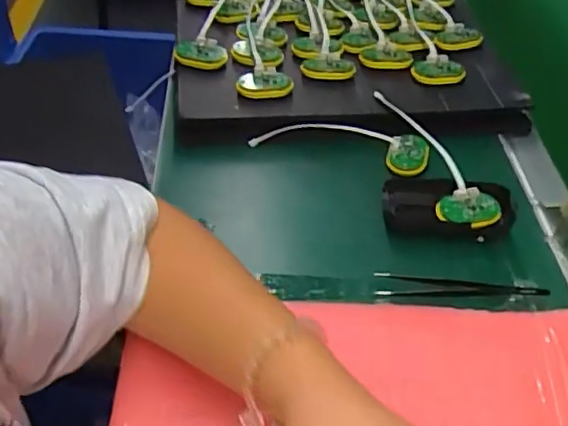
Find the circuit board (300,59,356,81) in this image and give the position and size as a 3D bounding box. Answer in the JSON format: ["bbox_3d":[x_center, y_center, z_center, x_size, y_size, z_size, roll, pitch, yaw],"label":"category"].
[{"bbox_3d":[0.045,-0.147,0.604,0.054,0.011,0.024,0,46,-4],"label":"circuit board"}]

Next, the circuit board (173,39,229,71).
[{"bbox_3d":[-0.087,-0.165,0.613,0.056,0.020,0.029,4,46,0],"label":"circuit board"}]

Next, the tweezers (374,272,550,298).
[{"bbox_3d":[0.140,0.060,0.467,0.133,0.005,0.024,6,46,1],"label":"tweezers"}]

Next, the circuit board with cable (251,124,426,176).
[{"bbox_3d":[0.053,-0.065,0.563,0.172,0.019,0.041,5,46,1],"label":"circuit board with cable"}]

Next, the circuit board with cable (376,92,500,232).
[{"bbox_3d":[0.138,-0.052,0.543,0.050,0.028,0.170,-9,48,-13],"label":"circuit board with cable"}]

